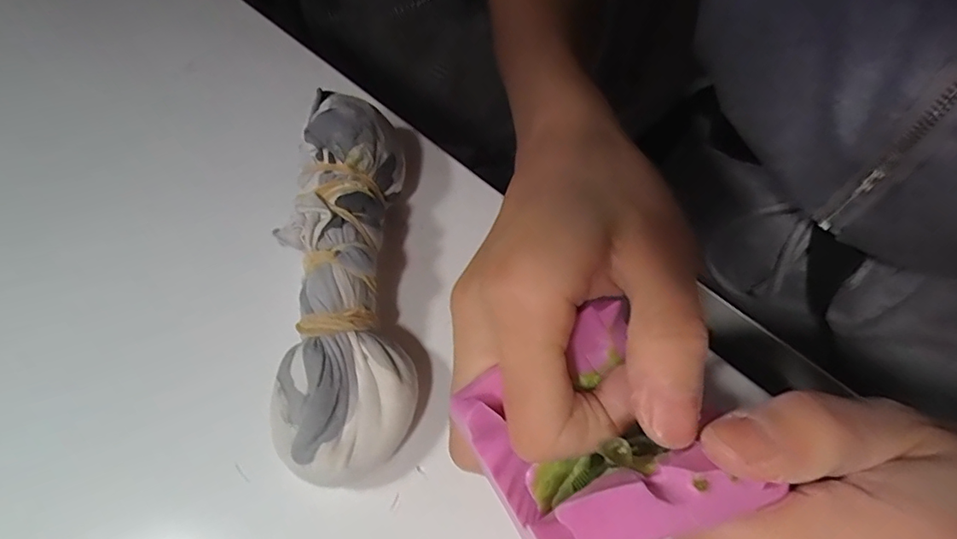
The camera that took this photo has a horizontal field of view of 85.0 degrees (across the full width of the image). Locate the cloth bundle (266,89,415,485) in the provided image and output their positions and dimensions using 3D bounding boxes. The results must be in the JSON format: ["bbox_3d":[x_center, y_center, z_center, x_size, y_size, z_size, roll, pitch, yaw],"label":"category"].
[{"bbox_3d":[-0.051,0.000,0.205,0.047,0.047,0.149,-3,57,-2],"label":"cloth bundle"}]

